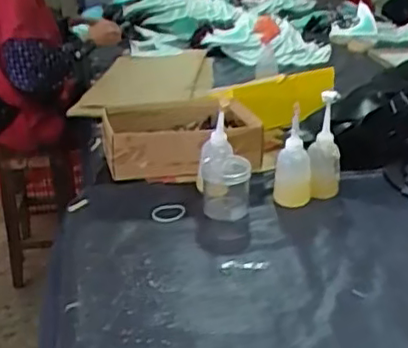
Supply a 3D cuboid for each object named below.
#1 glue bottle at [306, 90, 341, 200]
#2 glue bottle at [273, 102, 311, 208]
[{"bbox_3d":[0.219,-0.046,1.132,0.061,0.199,0.052,8,25,11],"label":"glue bottle"},{"bbox_3d":[0.164,-0.029,1.134,0.066,0.163,0.057,5,25,6],"label":"glue bottle"}]

